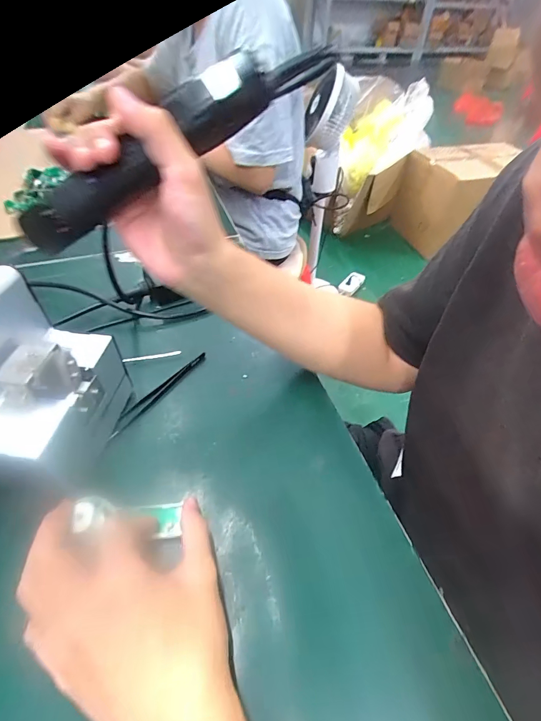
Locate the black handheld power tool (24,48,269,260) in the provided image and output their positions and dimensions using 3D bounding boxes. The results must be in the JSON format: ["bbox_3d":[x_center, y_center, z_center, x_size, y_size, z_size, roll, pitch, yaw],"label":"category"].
[{"bbox_3d":[-0.083,-0.148,0.253,0.177,0.036,0.046,-31,50,8],"label":"black handheld power tool"}]

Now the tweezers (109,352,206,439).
[{"bbox_3d":[-0.115,0.031,0.378,0.017,0.006,0.127,30,53,23],"label":"tweezers"}]

